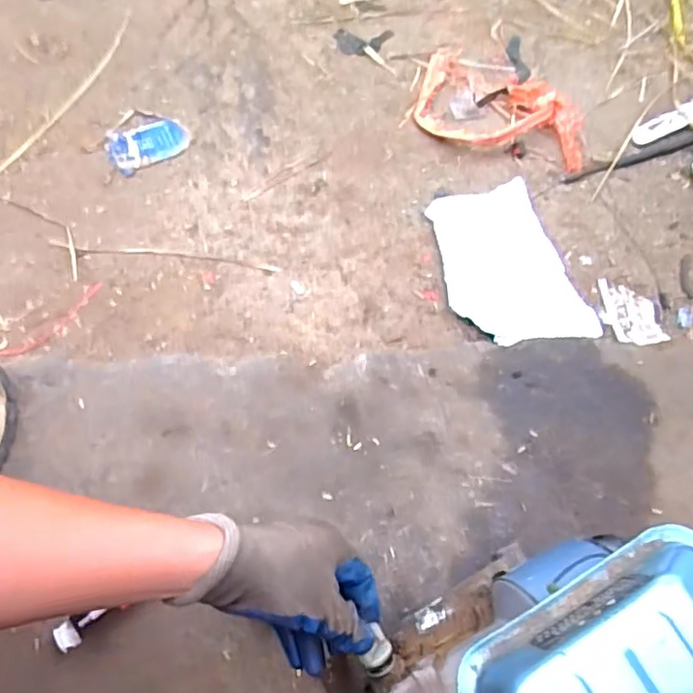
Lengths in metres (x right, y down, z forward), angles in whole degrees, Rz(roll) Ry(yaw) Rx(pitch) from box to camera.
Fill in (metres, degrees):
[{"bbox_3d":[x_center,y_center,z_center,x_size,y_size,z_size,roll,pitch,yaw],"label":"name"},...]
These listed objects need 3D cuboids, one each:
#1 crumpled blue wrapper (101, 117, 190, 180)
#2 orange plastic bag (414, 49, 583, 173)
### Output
[{"bbox_3d":[-0.301,-0.308,0.926,0.113,0.014,0.097,-31,75,-12],"label":"crumpled blue wrapper"},{"bbox_3d":[0.241,-0.373,0.947,0.262,0.038,0.187,19,71,4],"label":"orange plastic bag"}]

